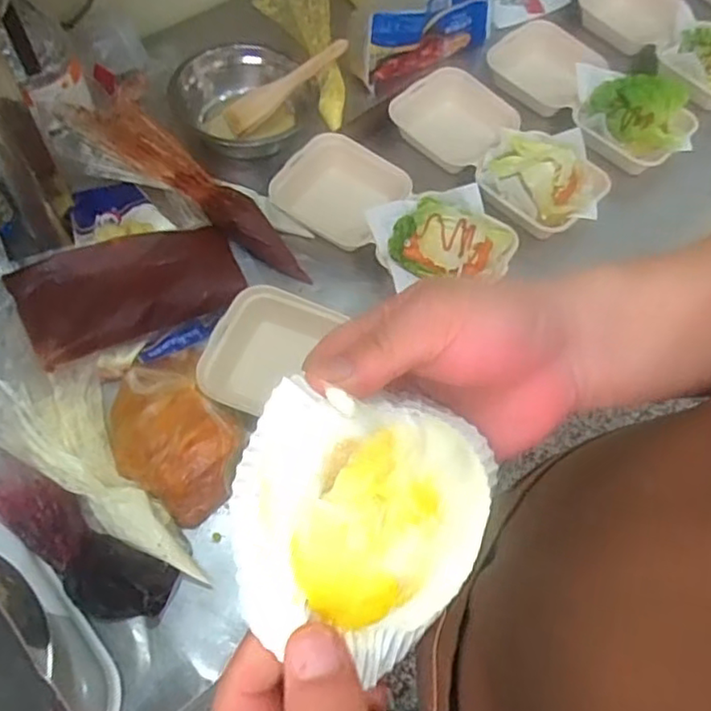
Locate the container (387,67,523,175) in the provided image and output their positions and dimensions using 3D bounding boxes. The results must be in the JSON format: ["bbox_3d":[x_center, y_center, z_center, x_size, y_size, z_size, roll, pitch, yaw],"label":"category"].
[{"bbox_3d":[0.138,-0.339,0.916,0.144,0.049,0.155,36,66,16],"label":"container"}]

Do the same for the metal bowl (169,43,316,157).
[{"bbox_3d":[-0.150,-0.355,0.882,0.172,0.081,0.202,27,64,11],"label":"metal bowl"}]

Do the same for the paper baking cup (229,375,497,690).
[{"bbox_3d":[0.002,0.056,0.250,0.097,0.055,0.109,17,62,6],"label":"paper baking cup"}]

